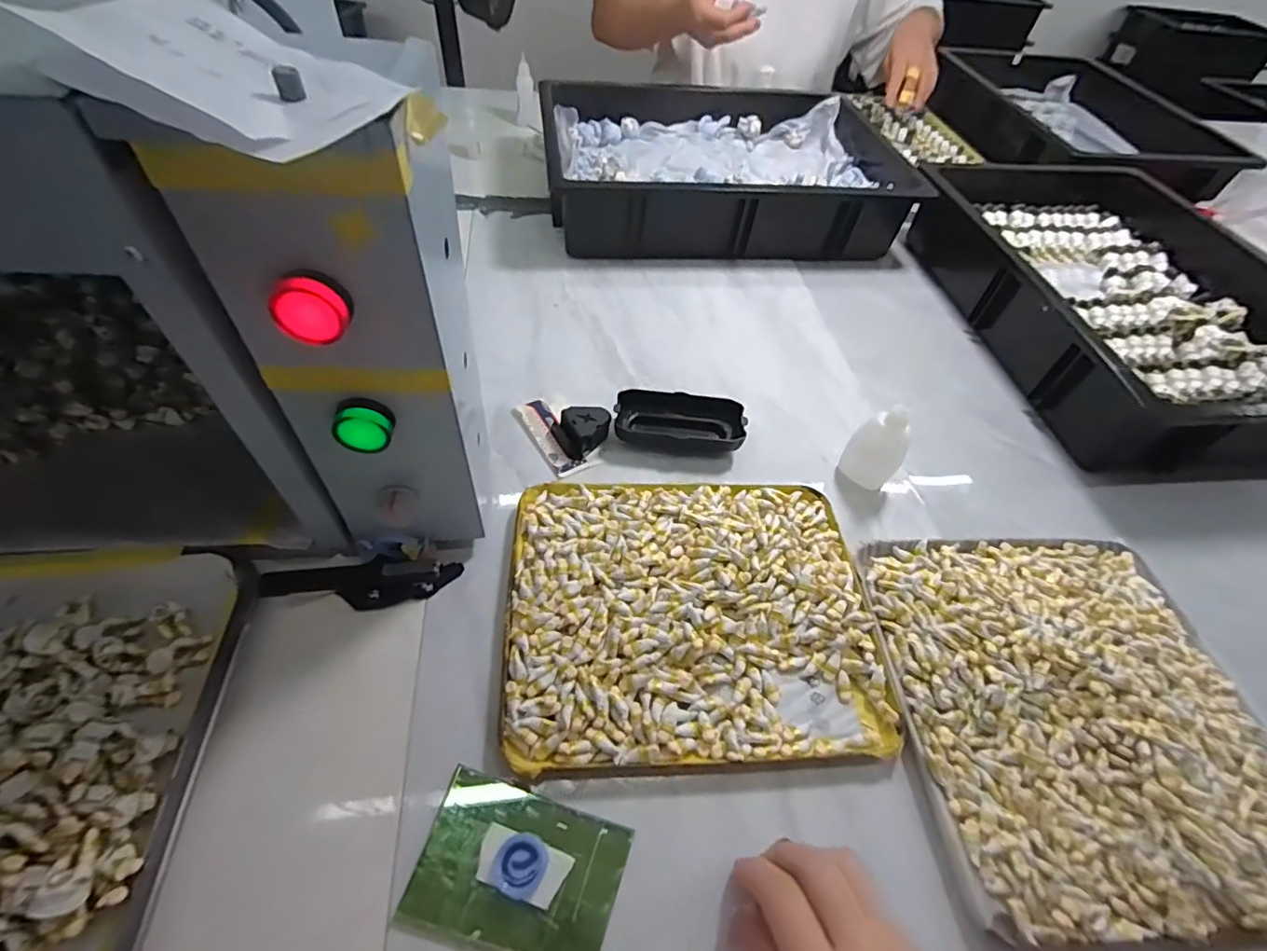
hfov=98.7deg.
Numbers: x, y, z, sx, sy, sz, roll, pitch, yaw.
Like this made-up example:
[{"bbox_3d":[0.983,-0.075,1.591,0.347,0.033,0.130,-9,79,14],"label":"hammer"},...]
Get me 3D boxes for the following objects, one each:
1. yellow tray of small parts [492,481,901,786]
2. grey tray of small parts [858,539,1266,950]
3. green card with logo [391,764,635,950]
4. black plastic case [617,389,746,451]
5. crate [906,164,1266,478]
[{"bbox_3d":[0.040,0.084,0.369,0.242,0.021,0.197,-2,51,-4],"label":"yellow tray of small parts"},{"bbox_3d":[0.284,0.143,0.349,0.226,0.027,0.235,1,52,-5],"label":"grey tray of small parts"},{"bbox_3d":[-0.059,0.204,0.280,0.101,0.007,0.070,15,55,6],"label":"green card with logo"},{"bbox_3d":[0.041,-0.050,0.482,0.111,0.024,0.042,9,52,1],"label":"black plastic case"},{"bbox_3d":[0.537,-0.204,0.604,0.319,0.094,0.454,-3,53,-8],"label":"crate"}]

